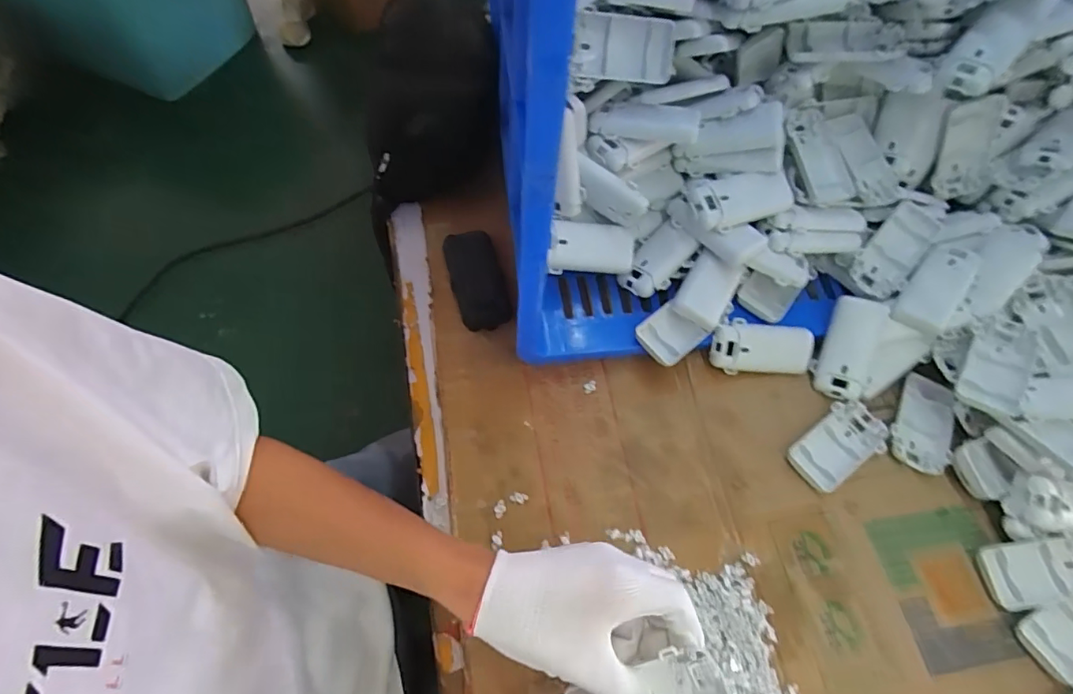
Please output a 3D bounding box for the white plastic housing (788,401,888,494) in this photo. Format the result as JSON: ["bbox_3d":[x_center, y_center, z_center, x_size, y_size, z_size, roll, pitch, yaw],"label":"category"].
[{"bbox_3d":[0.275,0.089,0.476,0.097,0.016,0.053,-37,69,-20],"label":"white plastic housing"}]

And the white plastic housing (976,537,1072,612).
[{"bbox_3d":[0.414,0.181,0.425,0.097,0.032,0.047,-7,62,-6],"label":"white plastic housing"}]

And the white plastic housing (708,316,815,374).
[{"bbox_3d":[0.215,0.001,0.504,0.098,0.020,0.050,0,100,-6],"label":"white plastic housing"}]

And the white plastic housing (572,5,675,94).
[{"bbox_3d":[0.073,-0.244,0.439,0.091,0.057,0.017,-3,19,-12],"label":"white plastic housing"}]

